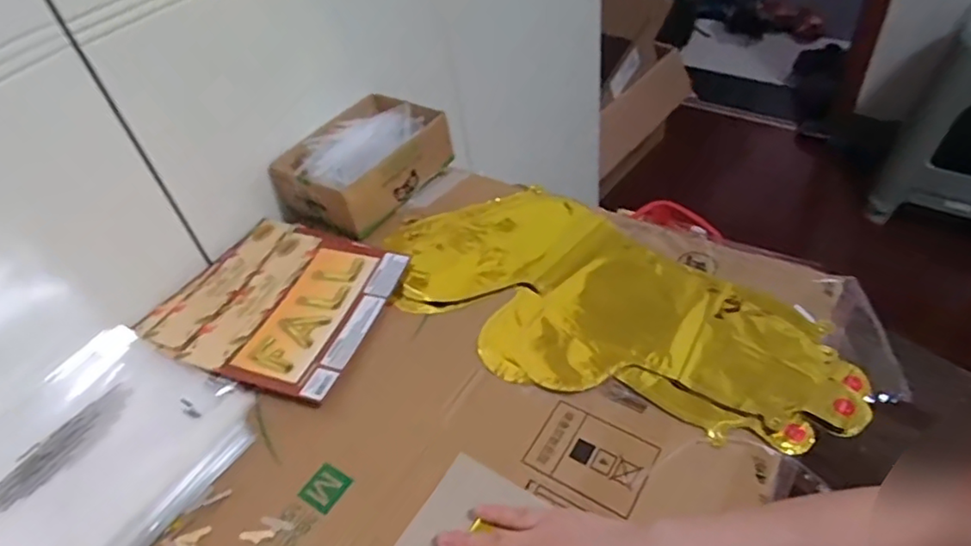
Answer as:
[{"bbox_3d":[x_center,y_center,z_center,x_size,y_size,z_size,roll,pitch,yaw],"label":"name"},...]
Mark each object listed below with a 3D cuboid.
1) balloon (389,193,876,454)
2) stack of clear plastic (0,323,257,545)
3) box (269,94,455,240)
[{"bbox_3d":[0.100,0.027,0.581,0.448,0.013,0.212,30,56,31],"label":"balloon"},{"bbox_3d":[-0.342,0.158,0.512,0.222,0.020,0.233,22,52,26],"label":"stack of clear plastic"},{"bbox_3d":[-0.145,-0.140,0.743,0.146,0.061,0.189,22,52,26],"label":"box"}]

